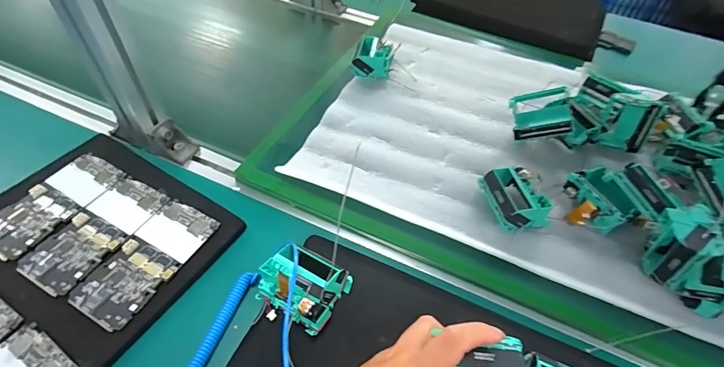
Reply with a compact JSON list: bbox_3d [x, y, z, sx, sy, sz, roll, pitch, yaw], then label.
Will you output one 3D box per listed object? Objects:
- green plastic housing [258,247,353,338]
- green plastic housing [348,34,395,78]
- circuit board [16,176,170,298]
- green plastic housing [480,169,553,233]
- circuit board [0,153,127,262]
[{"bbox_3d":[-0.052,0.091,0.346,0.074,0.051,0.068,27,54,19],"label":"green plastic housing"},{"bbox_3d":[0.017,-0.194,0.580,0.061,0.038,0.077,15,50,10],"label":"green plastic housing"},{"bbox_3d":[-0.273,0.047,0.385,0.070,0.004,0.131,27,54,17],"label":"circuit board"},{"bbox_3d":[0.167,0.018,0.413,0.061,0.038,0.068,-5,50,-7],"label":"green plastic housing"},{"bbox_3d":[-0.332,0.020,0.403,0.064,0.006,0.132,24,53,16],"label":"circuit board"}]

